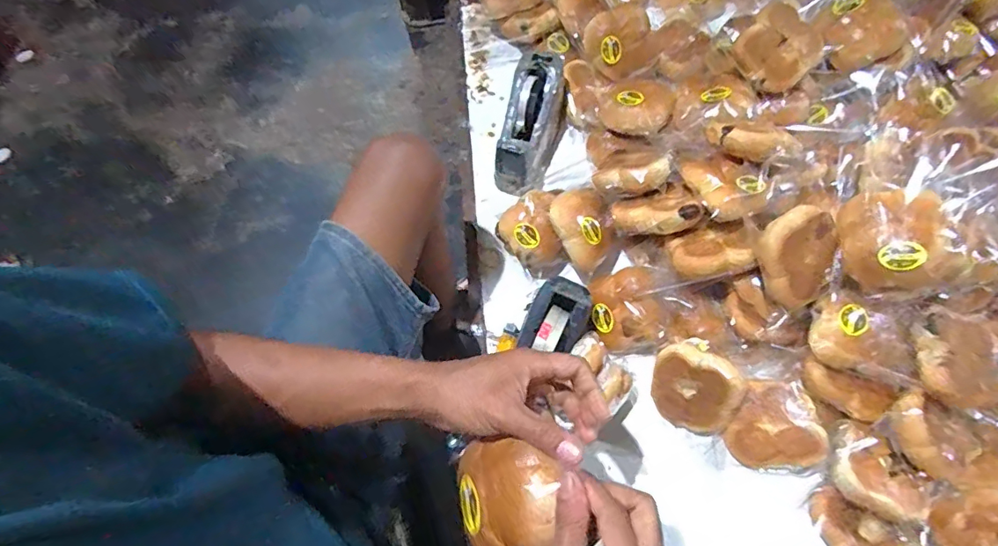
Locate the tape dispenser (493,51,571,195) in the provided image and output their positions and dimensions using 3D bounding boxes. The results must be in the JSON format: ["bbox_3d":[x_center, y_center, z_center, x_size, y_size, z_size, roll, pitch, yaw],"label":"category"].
[{"bbox_3d":[0.053,-0.234,0.788,0.093,0.107,0.211,16,72,7],"label":"tape dispenser"}]

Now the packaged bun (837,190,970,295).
[{"bbox_3d":[0.456,-0.036,0.569,0.104,0.071,0.115,0,71,1],"label":"packaged bun"}]

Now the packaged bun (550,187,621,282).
[{"bbox_3d":[0.126,-0.058,0.710,0.089,0.055,0.128,-36,111,-19],"label":"packaged bun"}]

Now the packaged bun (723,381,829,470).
[{"bbox_3d":[0.351,0.195,0.634,0.109,0.030,0.104,-15,70,32],"label":"packaged bun"}]

